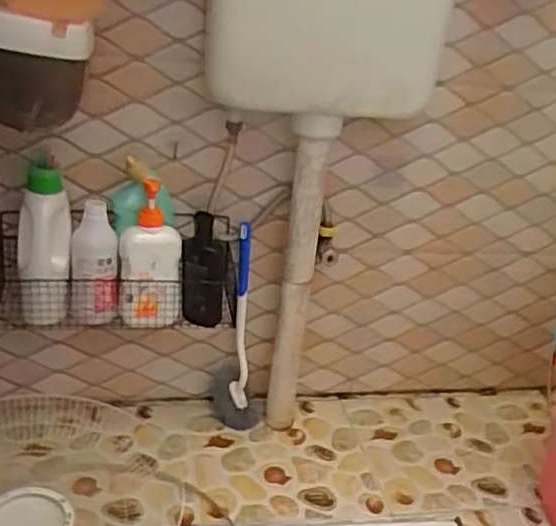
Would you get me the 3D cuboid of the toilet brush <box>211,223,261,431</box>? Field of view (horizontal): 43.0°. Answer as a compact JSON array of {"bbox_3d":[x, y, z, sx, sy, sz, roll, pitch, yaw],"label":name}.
[{"bbox_3d":[-0.058,0.116,1.191,0.090,0.341,0.080,4,24,-6],"label":"toilet brush"}]

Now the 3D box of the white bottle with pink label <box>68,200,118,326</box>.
[{"bbox_3d":[-0.270,0.000,1.036,0.067,0.168,0.058,0,25,-15],"label":"white bottle with pink label"}]

